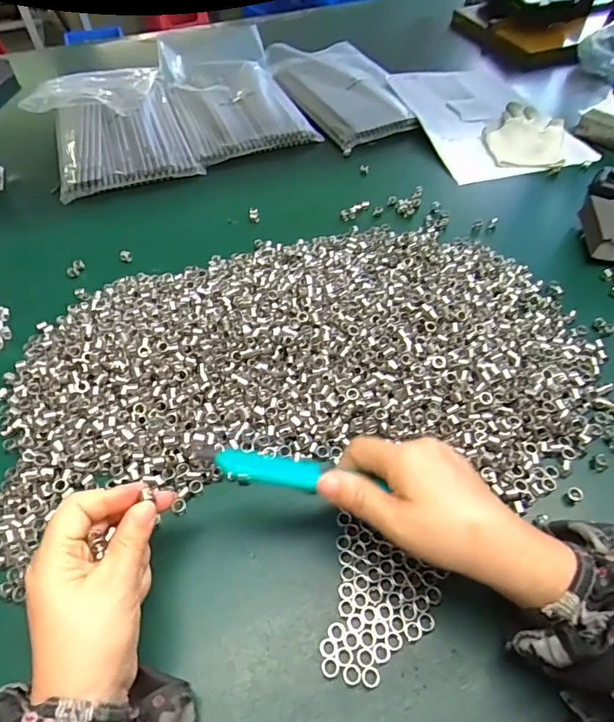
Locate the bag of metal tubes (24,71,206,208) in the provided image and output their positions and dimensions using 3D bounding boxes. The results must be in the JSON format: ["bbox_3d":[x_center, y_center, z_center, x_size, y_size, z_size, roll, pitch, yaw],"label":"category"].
[{"bbox_3d":[-0.296,-0.352,0.686,0.202,0.035,0.324,-19,54,-11],"label":"bag of metal tubes"}]

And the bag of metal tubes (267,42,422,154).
[{"bbox_3d":[0.050,-0.449,0.755,0.167,0.031,0.325,-19,54,-11],"label":"bag of metal tubes"}]

